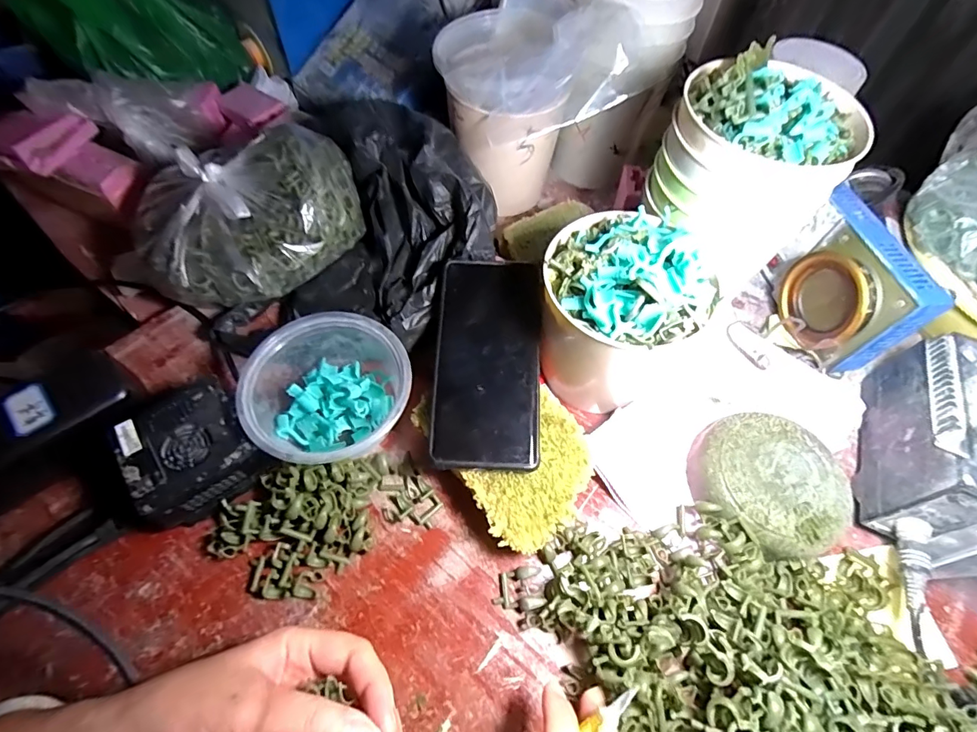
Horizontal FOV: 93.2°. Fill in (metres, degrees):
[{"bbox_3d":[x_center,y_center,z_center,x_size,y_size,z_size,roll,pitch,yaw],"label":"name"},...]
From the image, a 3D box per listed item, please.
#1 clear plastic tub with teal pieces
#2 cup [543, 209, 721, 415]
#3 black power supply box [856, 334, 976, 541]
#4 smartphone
[{"bbox_3d":[-0.115,0.021,0.345,0.113,0.054,0.115,1,60,-1],"label":"clear plastic tub with teal pieces"},{"bbox_3d":[0.094,-0.040,0.345,0.107,0.136,0.107,1,60,-1],"label":"cup"},{"bbox_3d":[0.351,0.062,0.324,0.114,0.081,0.141,24,62,12],"label":"black power supply box"},{"bbox_3d":[0.001,-0.007,0.336,0.073,0.012,0.160,1,69,3],"label":"smartphone"}]

